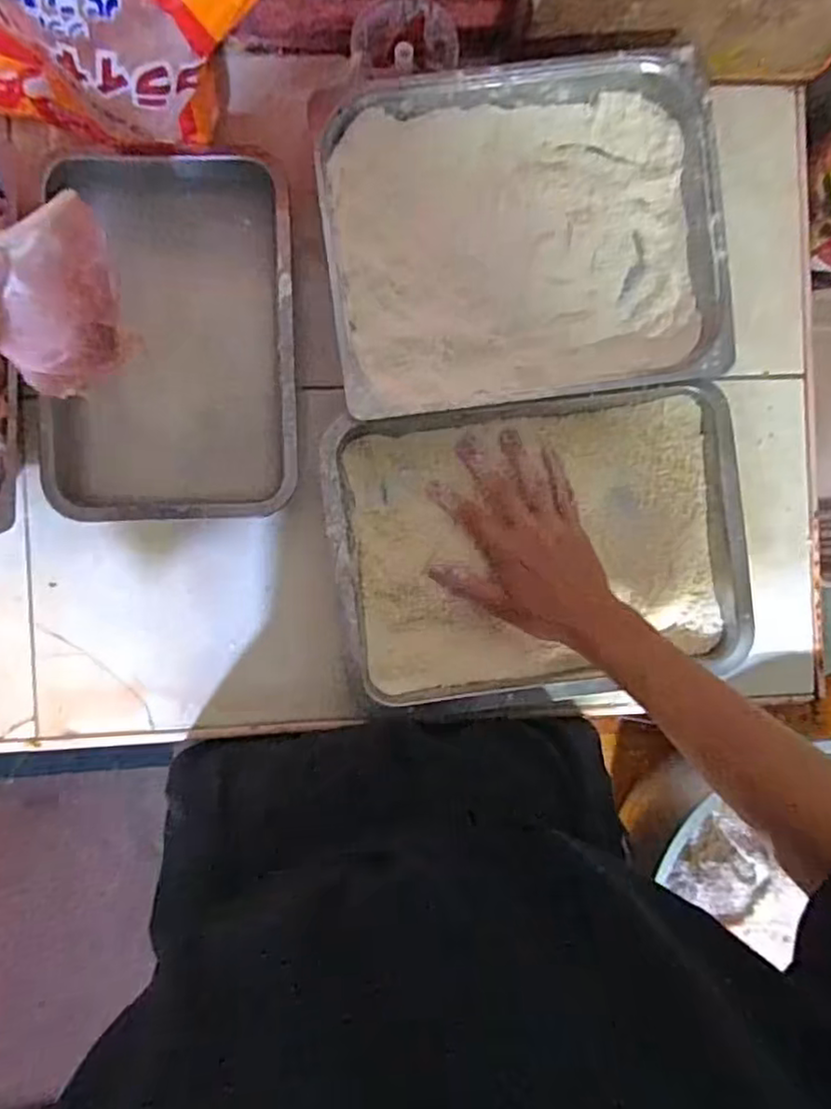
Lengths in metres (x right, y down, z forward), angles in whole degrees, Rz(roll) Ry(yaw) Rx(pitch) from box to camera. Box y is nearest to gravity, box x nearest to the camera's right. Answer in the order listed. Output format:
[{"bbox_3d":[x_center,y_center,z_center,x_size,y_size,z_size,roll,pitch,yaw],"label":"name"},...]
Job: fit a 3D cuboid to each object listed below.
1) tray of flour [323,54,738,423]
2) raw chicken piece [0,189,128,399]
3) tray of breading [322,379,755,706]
[{"bbox_3d":[0.086,-0.256,0.540,0.310,0.059,0.255,-7,90,-4],"label":"tray of flour"},{"bbox_3d":[-0.242,-0.160,0.438,0.040,0.158,0.082,32,54,7],"label":"raw chicken piece"},{"bbox_3d":[0.108,-0.008,0.570,0.343,0.048,0.241,-7,90,-4],"label":"tray of breading"}]

